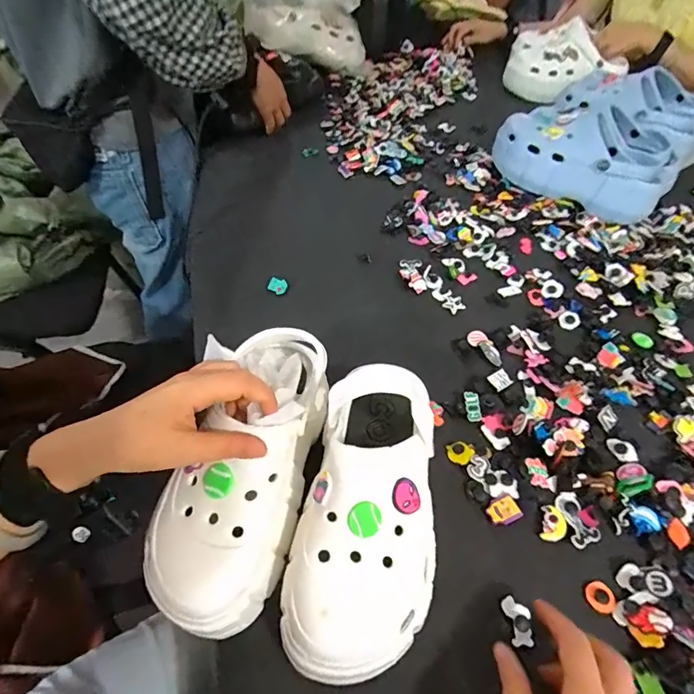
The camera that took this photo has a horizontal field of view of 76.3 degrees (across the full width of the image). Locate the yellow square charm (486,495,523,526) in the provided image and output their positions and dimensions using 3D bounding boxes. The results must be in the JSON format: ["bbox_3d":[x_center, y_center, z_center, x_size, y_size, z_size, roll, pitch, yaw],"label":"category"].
[{"bbox_3d":[0.142,0.148,0.400,0.027,0.007,0.023,-16,53,-14],"label":"yellow square charm"}]

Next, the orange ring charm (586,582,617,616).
[{"bbox_3d":[0.207,0.204,0.360,0.020,0.004,0.023,-17,53,-15],"label":"orange ring charm"}]

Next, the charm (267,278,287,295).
[{"bbox_3d":[-0.091,-0.078,0.576,0.025,0.022,0.005,1,26,-19],"label":"charm"}]

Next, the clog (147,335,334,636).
[{"bbox_3d":[-0.079,0.090,0.352,0.094,0.081,0.230,14,62,10],"label":"clog"}]

